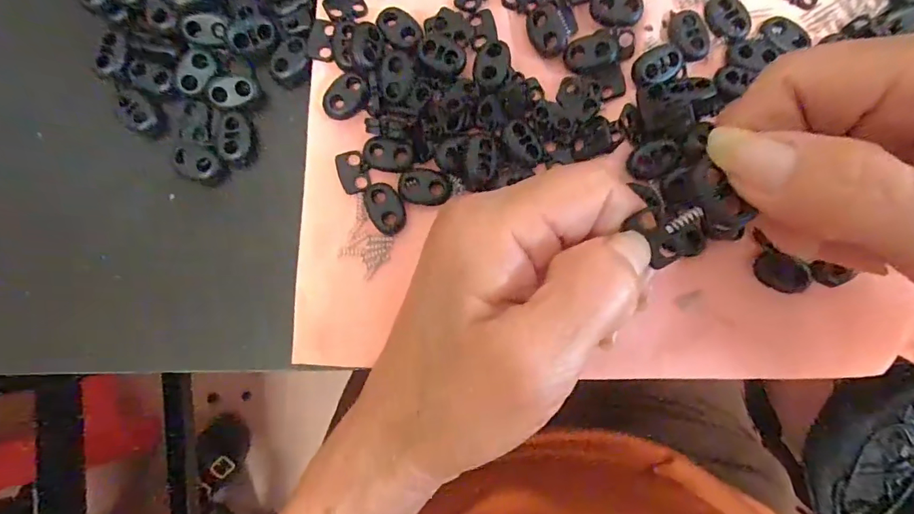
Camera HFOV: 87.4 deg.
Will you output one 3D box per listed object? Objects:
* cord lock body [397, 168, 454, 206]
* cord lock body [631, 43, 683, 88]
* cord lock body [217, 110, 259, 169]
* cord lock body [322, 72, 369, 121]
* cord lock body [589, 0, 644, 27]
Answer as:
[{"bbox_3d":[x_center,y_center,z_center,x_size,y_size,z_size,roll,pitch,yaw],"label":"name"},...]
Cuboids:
[{"bbox_3d":[-0.013,-0.029,0.199,0.022,0.004,0.014,10,85,1],"label":"cord lock body"},{"bbox_3d":[0.082,-0.079,0.198,0.021,0.007,0.014,-30,85,-2],"label":"cord lock body"},{"bbox_3d":[-0.093,-0.050,0.202,0.014,0.005,0.022,-5,85,0],"label":"cord lock body"},{"bbox_3d":[-0.046,-0.067,0.199,0.021,0.004,0.016,-38,86,-3],"label":"cord lock body"},{"bbox_3d":[0.068,-0.106,0.202,0.022,0.004,0.015,18,85,2],"label":"cord lock body"}]

